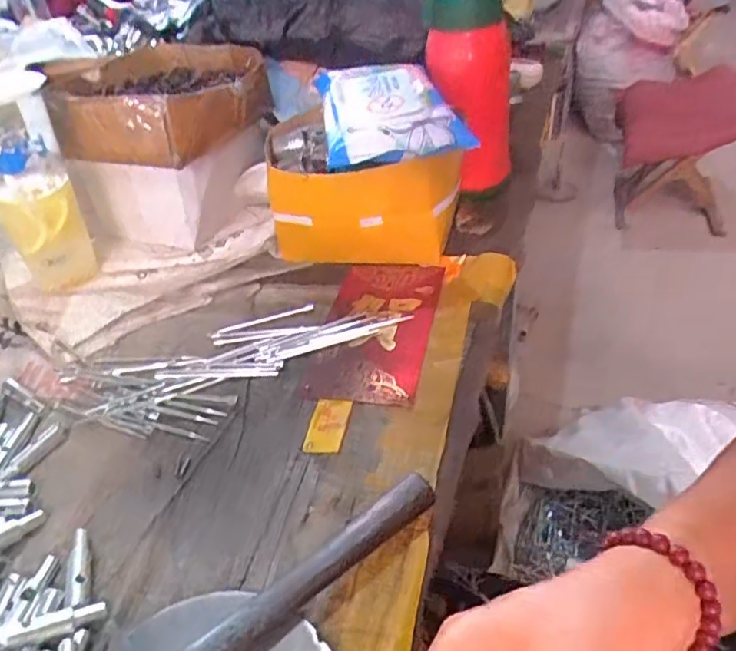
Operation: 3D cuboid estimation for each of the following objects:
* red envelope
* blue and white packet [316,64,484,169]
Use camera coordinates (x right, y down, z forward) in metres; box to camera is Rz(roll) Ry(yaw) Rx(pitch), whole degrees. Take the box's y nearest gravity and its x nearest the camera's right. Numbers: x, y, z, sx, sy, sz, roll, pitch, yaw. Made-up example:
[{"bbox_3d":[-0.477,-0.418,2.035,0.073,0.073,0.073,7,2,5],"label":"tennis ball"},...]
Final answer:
[{"bbox_3d":[0.008,-0.001,0.466,0.085,0.007,0.169,2,39,15],"label":"red envelope"},{"bbox_3d":[0.017,-0.181,0.483,0.108,0.030,0.160,-6,39,-2],"label":"blue and white packet"}]

